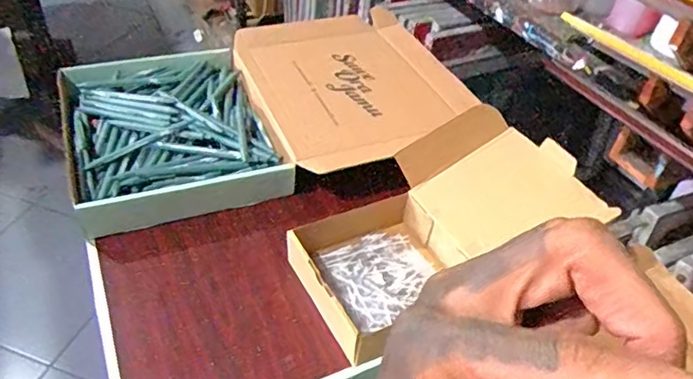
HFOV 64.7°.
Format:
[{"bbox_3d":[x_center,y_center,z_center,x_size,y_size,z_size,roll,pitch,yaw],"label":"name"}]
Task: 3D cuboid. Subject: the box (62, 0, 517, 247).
[{"bbox_3d":[-0.111,-0.139,0.775,0.550,0.127,0.418,-5,43,-12],"label":"box"}]

